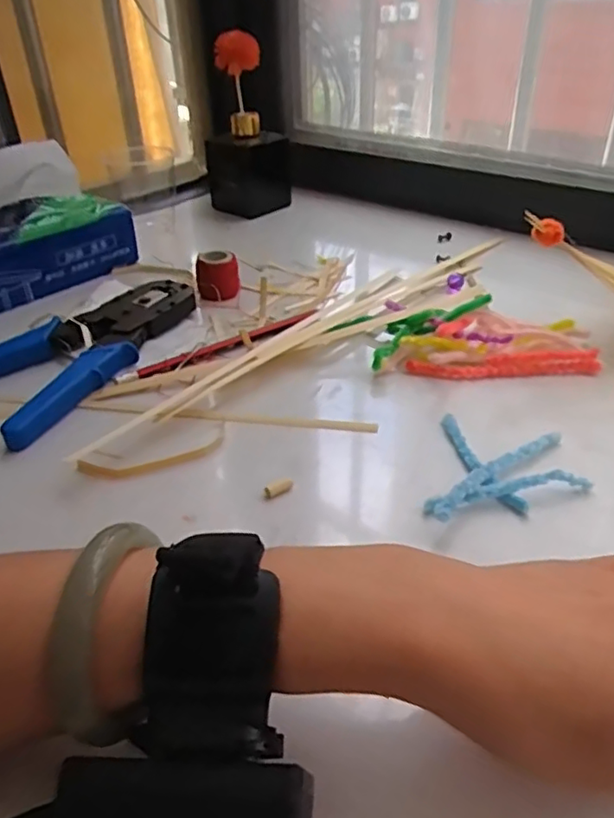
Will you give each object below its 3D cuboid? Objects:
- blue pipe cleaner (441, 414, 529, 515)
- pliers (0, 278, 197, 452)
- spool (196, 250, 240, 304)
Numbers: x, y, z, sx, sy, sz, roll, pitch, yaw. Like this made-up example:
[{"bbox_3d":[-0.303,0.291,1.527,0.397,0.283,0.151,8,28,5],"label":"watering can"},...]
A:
[{"bbox_3d":[0.090,0.028,0.326,0.015,0.010,0.077,-13,37,-14],"label":"blue pipe cleaner"},{"bbox_3d":[-0.159,-0.045,0.431,0.100,0.020,0.188,18,40,26],"label":"pliers"},{"bbox_3d":[-0.072,-0.106,0.500,0.035,0.035,0.038,-7,36,-6],"label":"spool"}]

